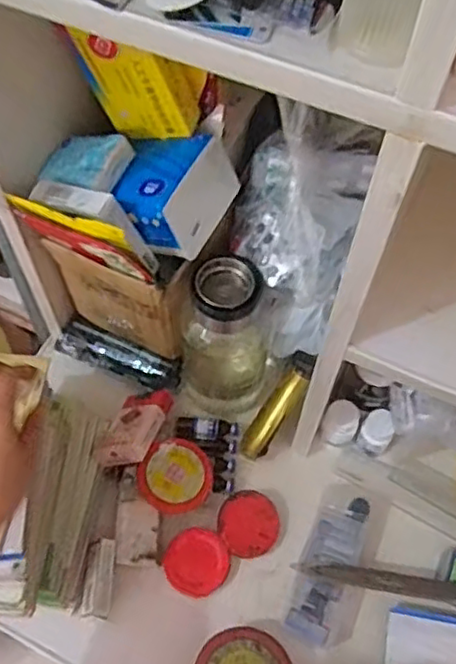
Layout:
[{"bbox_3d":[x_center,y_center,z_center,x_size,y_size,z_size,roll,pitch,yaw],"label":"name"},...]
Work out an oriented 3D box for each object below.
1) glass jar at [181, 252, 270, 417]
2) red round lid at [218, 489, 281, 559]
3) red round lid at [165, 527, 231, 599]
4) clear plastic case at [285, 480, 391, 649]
[{"bbox_3d":[-0.004,0.011,0.656,0.085,0.207,0.072,10,60,5],"label":"glass jar"},{"bbox_3d":[0.021,0.190,0.645,0.058,0.017,0.060,-35,92,-13],"label":"red round lid"},{"bbox_3d":[-0.030,0.222,0.629,0.062,0.009,0.062,-1,69,4],"label":"red round lid"},{"bbox_3d":[0.109,0.220,0.630,0.066,0.019,0.156,21,62,11],"label":"clear plastic case"}]

